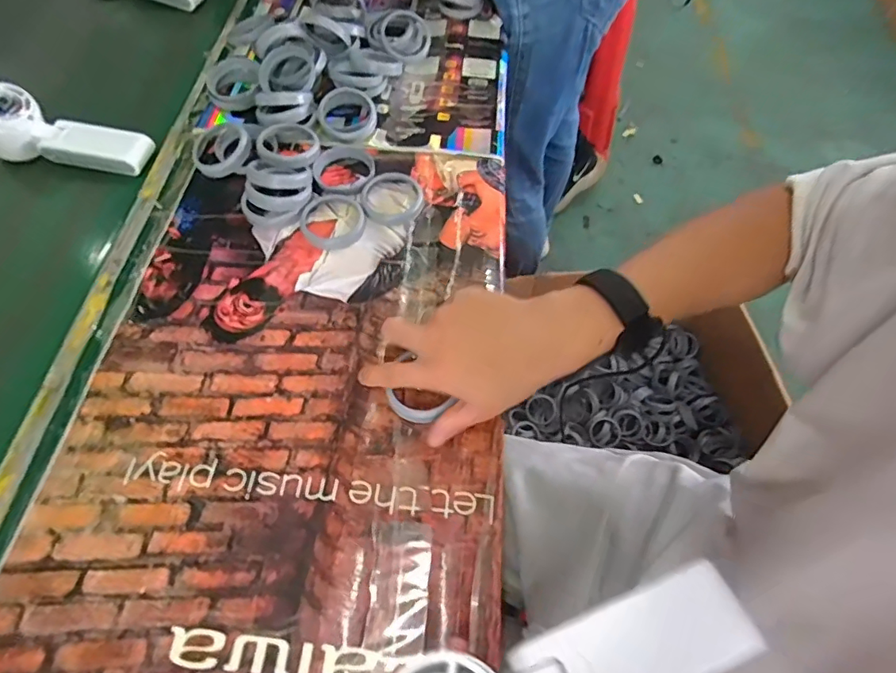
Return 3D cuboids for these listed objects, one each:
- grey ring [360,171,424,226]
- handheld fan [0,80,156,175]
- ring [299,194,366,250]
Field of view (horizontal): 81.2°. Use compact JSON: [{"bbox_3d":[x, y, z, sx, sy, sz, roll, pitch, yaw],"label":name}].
[{"bbox_3d":[-0.053,-0.133,0.500,0.059,0.011,0.059,1,60,-1],"label":"grey ring"},{"bbox_3d":[-0.382,-0.205,0.513,0.153,0.047,0.053,13,60,6],"label":"handheld fan"},{"bbox_3d":[-0.107,-0.107,0.484,0.059,0.006,0.061,1,60,-1],"label":"ring"}]

